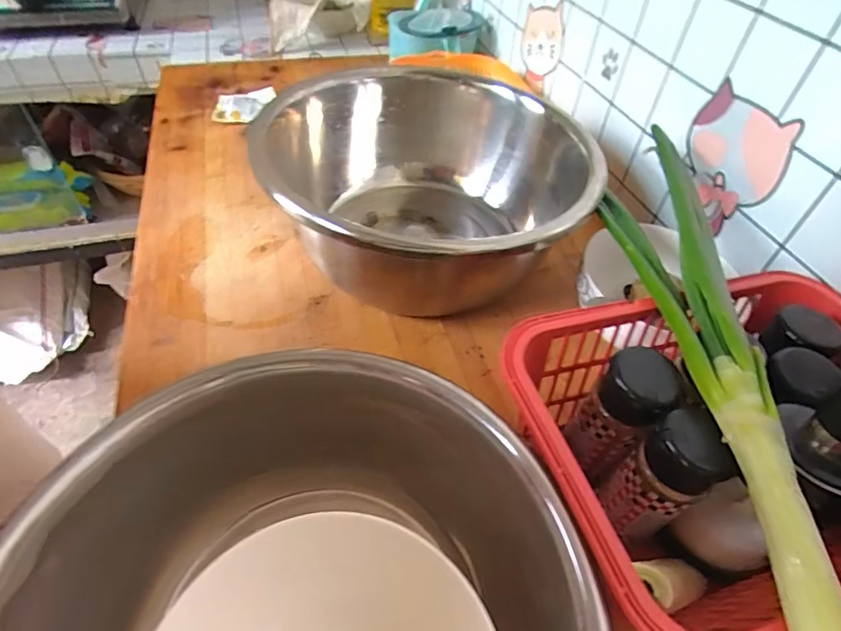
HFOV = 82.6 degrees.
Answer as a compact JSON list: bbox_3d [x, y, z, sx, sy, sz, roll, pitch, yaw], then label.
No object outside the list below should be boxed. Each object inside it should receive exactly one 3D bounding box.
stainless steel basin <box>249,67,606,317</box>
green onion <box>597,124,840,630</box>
[{"bbox_3d":[0.005,-0.112,0.439,0.238,0.118,0.280,-22,54,-21],"label":"stainless steel basin"},{"bbox_3d":[0.150,0.003,0.265,0.057,0.027,0.407,9,49,4],"label":"green onion"}]

